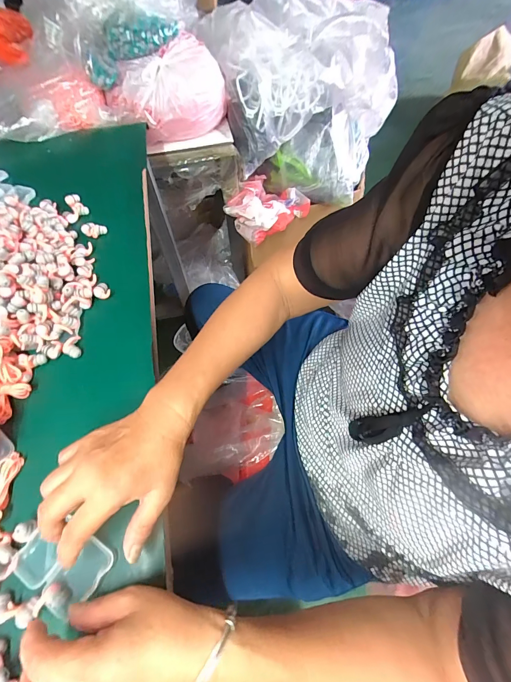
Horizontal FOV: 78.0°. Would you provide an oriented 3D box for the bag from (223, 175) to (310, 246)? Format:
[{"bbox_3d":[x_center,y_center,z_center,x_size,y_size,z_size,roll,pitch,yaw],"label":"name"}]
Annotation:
[{"bbox_3d":[0.034,-0.372,0.857,0.220,0.118,0.119,-33,67,-15],"label":"bag"}]

